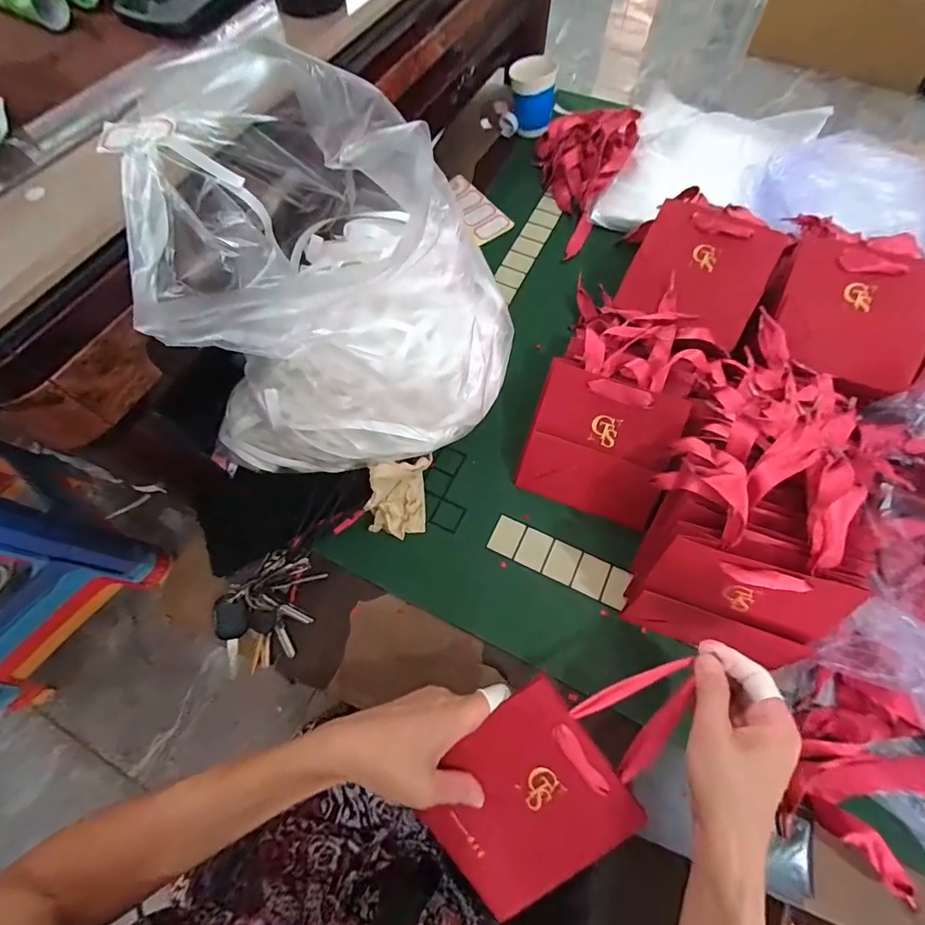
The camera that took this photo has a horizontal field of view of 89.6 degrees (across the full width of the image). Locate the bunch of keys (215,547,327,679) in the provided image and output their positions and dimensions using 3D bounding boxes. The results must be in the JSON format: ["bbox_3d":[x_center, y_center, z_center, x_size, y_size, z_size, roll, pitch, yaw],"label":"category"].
[{"bbox_3d":[-0.192,0.148,0.457,0.077,0.030,0.117,28,69,13],"label":"bunch of keys"}]

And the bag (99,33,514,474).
[{"bbox_3d":[-0.109,-0.144,0.385,0.298,0.255,0.230,3,66,2],"label":"bag"}]

